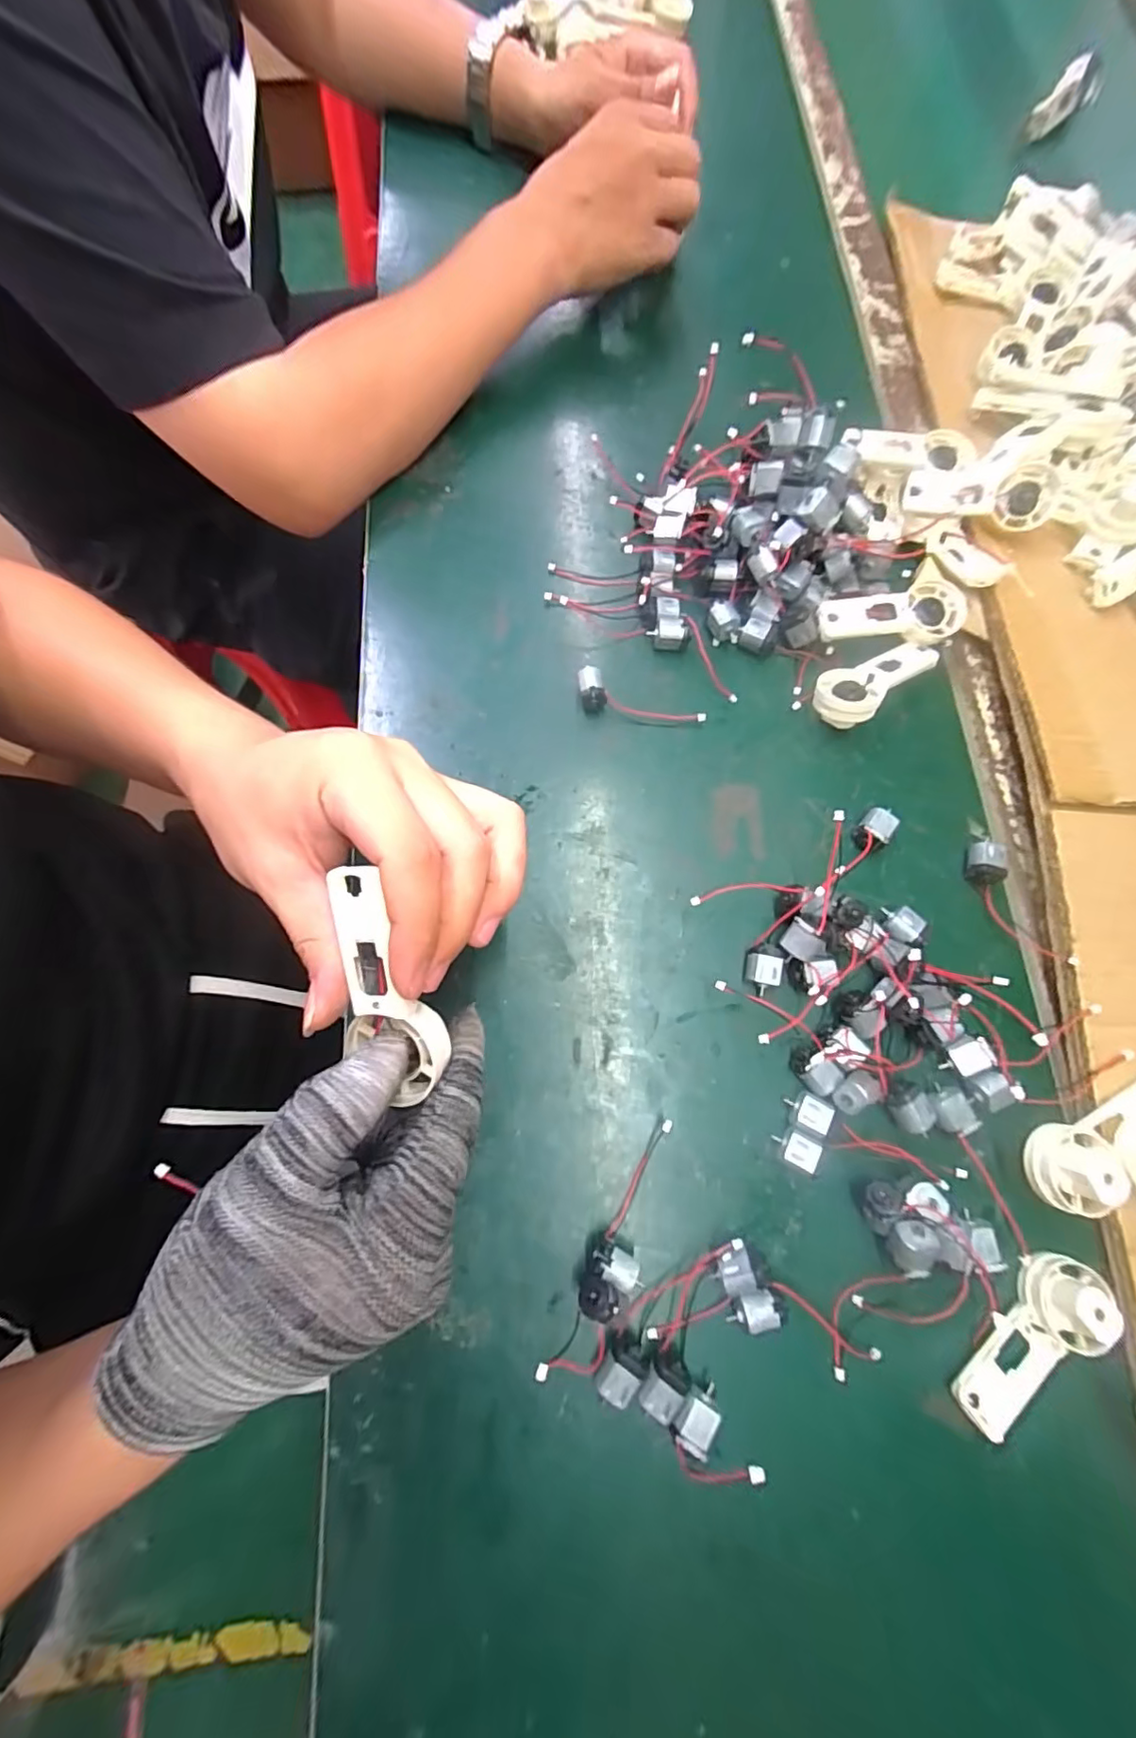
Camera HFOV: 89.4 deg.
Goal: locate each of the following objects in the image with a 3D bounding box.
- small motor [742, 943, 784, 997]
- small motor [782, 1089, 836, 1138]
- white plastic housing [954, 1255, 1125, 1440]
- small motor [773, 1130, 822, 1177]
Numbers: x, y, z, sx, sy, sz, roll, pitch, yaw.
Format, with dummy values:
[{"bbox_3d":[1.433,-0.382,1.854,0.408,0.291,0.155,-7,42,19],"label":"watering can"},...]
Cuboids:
[{"bbox_3d":[0.111,0.058,0.330,0.020,0.016,0.028,14,75,0],"label":"small motor"},{"bbox_3d":[0.129,0.131,0.309,0.024,0.014,0.019,21,75,2],"label":"small motor"},{"bbox_3d":[0.229,0.232,0.276,0.036,0.020,0.091,42,77,7],"label":"white plastic housing"},{"bbox_3d":[0.120,0.148,0.304,0.023,0.016,0.017,28,76,4],"label":"small motor"}]

